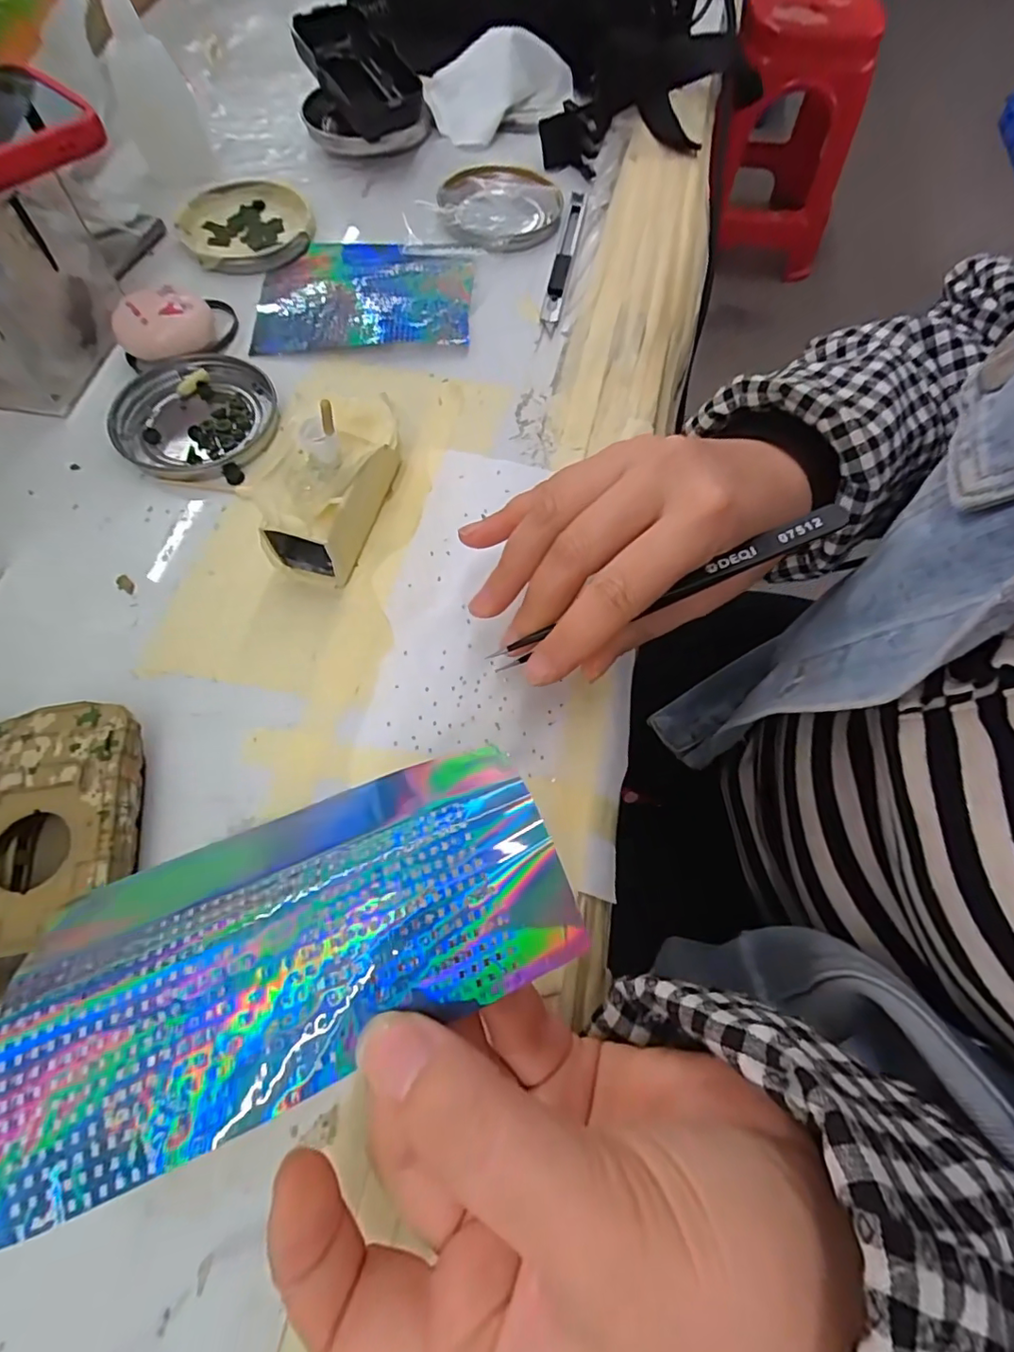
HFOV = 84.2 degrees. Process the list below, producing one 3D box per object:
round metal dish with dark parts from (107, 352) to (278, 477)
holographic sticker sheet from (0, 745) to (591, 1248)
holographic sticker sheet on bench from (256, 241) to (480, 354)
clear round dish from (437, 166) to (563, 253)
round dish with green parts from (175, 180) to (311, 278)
[{"bbox_3d":[-0.159,-0.133,0.286,0.077,0.007,0.076,0,66,-1],"label":"round metal dish with dark parts"},{"bbox_3d":[-0.048,0.061,0.136,0.120,0.029,0.062,-21,68,-10],"label":"holographic sticker sheet"},{"bbox_3d":[-0.083,-0.228,0.329,0.121,0.007,0.102,0,66,-1],"label":"holographic sticker sheet on bench"},{"bbox_3d":[-0.006,-0.303,0.362,0.076,0.010,0.079,0,66,-1],"label":"clear round dish"},{"bbox_3d":[-0.164,-0.284,0.352,0.077,0.009,0.083,-21,68,-10],"label":"round dish with green parts"}]

